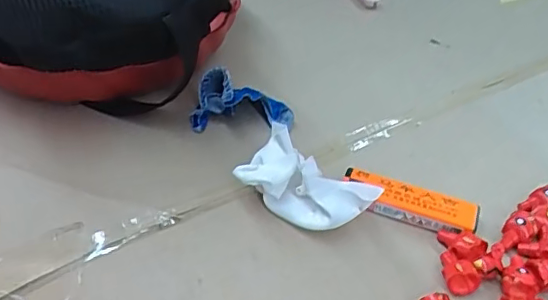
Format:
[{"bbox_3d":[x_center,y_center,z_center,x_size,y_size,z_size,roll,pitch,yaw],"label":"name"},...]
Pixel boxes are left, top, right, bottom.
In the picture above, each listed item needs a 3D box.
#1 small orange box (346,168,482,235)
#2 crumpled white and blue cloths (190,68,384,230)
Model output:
[{"bbox_3d":[0.080,0.033,0.333,0.079,0.015,0.019,15,45,16],"label":"small orange box"},{"bbox_3d":[-0.002,-0.005,0.355,0.066,0.040,0.150,-18,45,-18],"label":"crumpled white and blue cloths"}]

